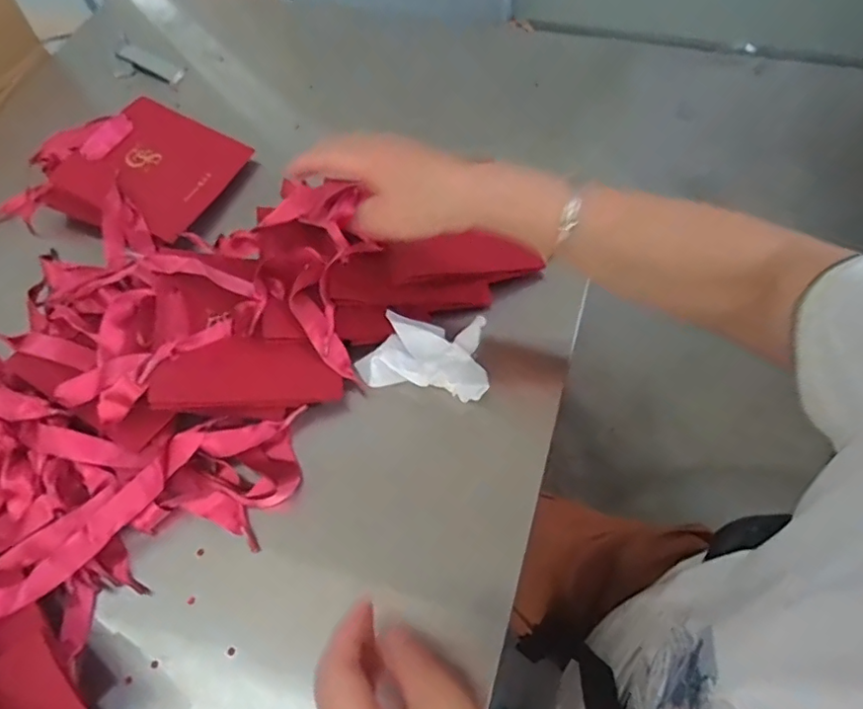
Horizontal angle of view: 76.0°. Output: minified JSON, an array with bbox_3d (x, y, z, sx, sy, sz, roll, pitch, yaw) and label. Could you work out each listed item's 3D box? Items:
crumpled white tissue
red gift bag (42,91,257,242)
[{"bbox_3d":[-0.008,0.001,0.457,0.106,0.034,0.073,4,63,7],"label":"crumpled white tissue"},{"bbox_3d":[-0.286,-0.189,0.562,0.144,0.039,0.152,19,65,14],"label":"red gift bag"}]

